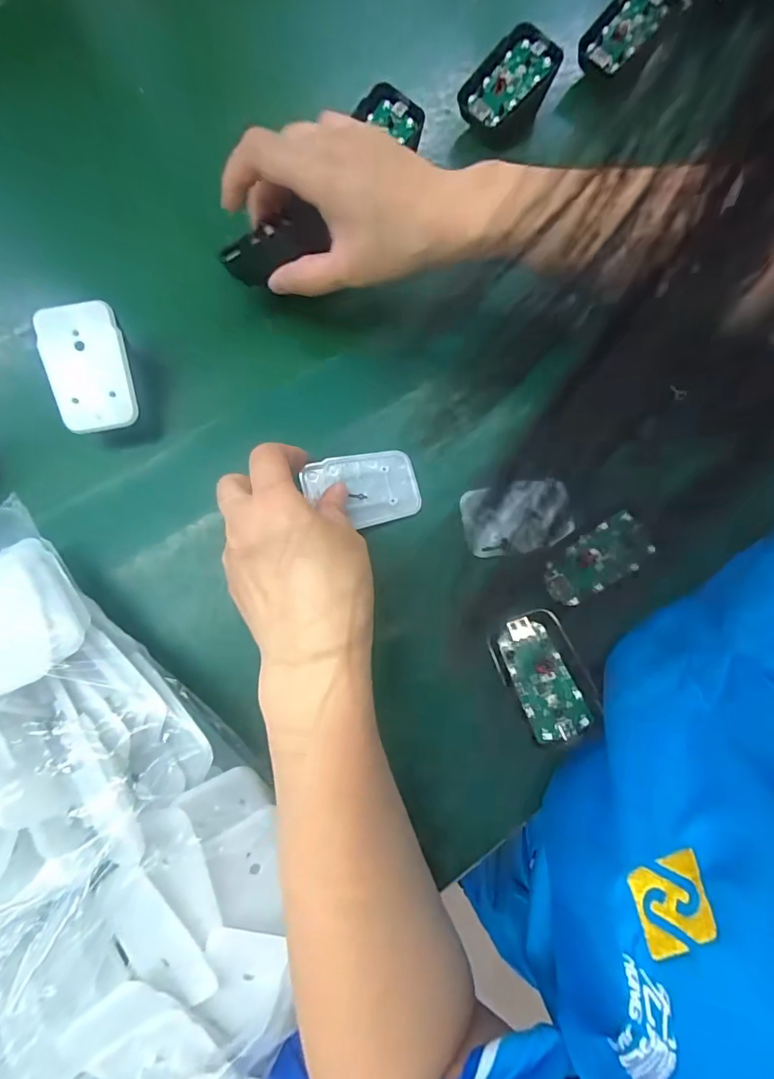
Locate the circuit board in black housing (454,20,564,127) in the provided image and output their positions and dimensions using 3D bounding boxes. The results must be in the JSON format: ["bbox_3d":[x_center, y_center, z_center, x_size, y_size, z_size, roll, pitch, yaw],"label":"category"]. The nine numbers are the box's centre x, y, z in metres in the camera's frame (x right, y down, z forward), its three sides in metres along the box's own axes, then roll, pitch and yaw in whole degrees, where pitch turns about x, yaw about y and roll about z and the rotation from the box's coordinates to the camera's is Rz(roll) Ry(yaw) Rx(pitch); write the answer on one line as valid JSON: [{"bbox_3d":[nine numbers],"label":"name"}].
[{"bbox_3d":[0.085,-0.330,0.334,0.072,0.010,0.044,-39,91,7],"label":"circuit board in black housing"}]

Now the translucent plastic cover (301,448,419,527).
[{"bbox_3d":[-0.014,-0.031,0.285,0.069,0.004,0.044,-11,81,-14],"label":"translucent plastic cover"}]

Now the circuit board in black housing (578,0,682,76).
[{"bbox_3d":[0.180,-0.389,0.354,0.040,0.009,0.078,43,95,1],"label":"circuit board in black housing"}]

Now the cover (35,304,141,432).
[{"bbox_3d":[-0.171,-0.097,0.265,0.045,0.004,0.069,-9,98,-4],"label":"cover"}]

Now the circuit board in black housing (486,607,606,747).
[{"bbox_3d":[0.085,0.075,0.256,0.043,0.007,0.067,-16,64,-7],"label":"circuit board in black housing"}]

